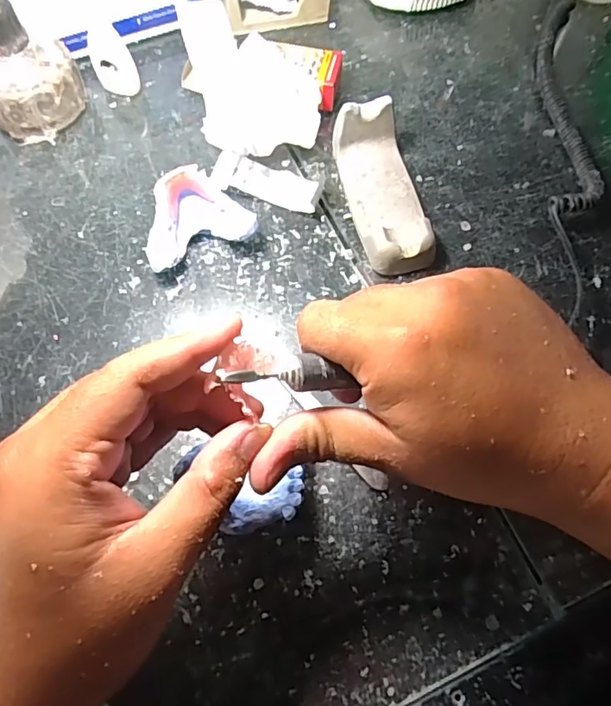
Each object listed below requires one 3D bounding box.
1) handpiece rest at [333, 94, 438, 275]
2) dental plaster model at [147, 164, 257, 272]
[{"bbox_3d":[0.056,-0.114,0.367,0.048,0.042,0.115,-13,67,-5],"label":"handpiece rest"},{"bbox_3d":[-0.077,-0.092,0.359,0.075,0.041,0.044,-31,70,-12],"label":"dental plaster model"}]

